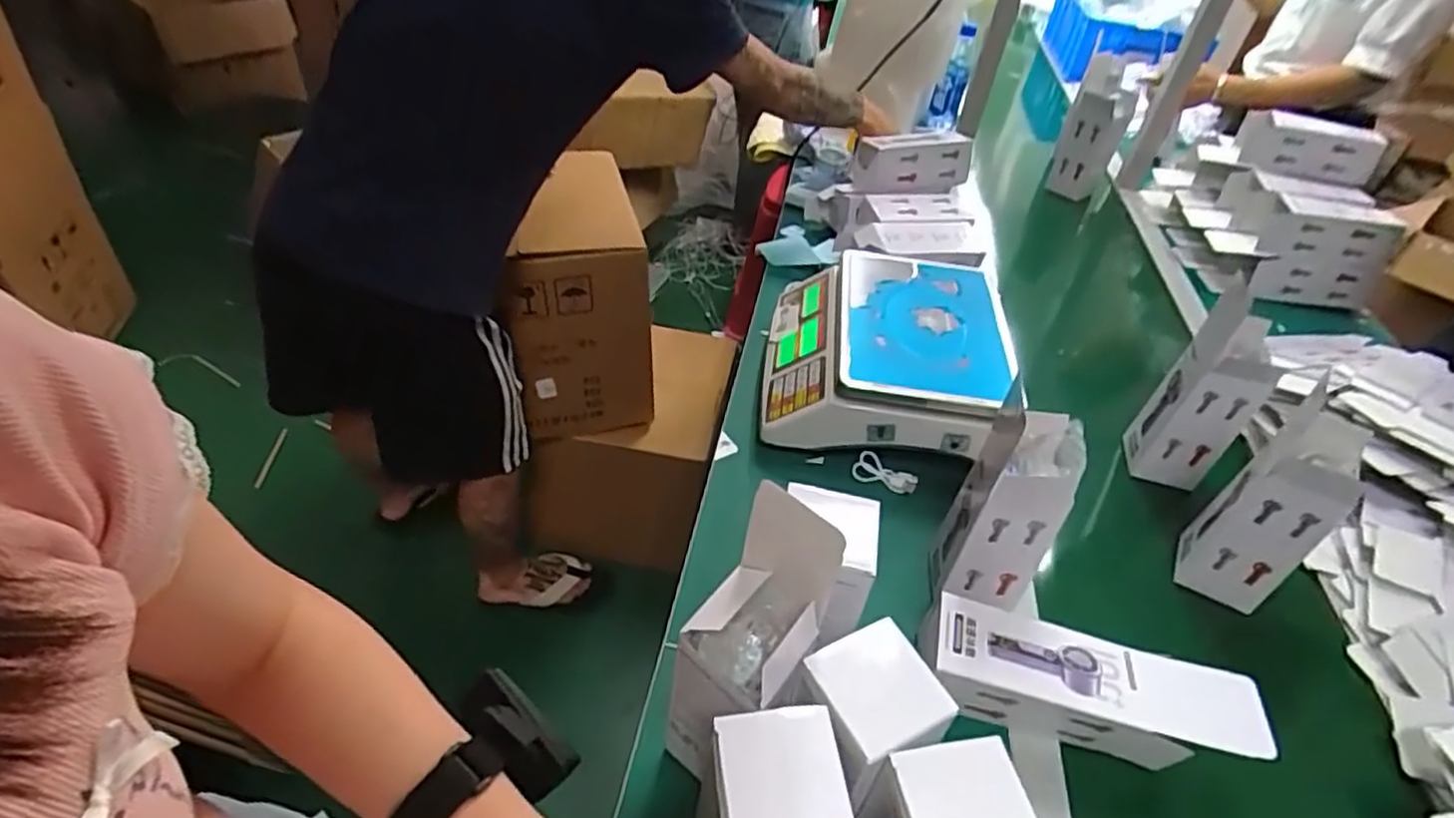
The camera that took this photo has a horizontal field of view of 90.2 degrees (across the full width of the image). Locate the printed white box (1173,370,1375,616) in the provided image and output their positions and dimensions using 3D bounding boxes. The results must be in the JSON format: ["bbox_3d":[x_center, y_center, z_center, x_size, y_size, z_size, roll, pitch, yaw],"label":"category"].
[{"bbox_3d":[0.510,0.093,0.679,0.076,0.219,0.062,24,45,17],"label":"printed white box"}]

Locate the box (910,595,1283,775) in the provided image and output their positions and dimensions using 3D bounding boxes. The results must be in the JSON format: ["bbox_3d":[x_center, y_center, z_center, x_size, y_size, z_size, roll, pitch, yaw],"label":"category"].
[{"bbox_3d":[0.280,0.223,0.584,0.250,0.060,0.075,13,42,6],"label":"box"}]

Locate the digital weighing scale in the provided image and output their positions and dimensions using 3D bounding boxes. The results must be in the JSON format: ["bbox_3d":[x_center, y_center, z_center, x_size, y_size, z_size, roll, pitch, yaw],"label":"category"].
[{"bbox_3d":[0.173,-0.078,0.870,0.241,0.092,0.289,11,42,4],"label":"digital weighing scale"}]

